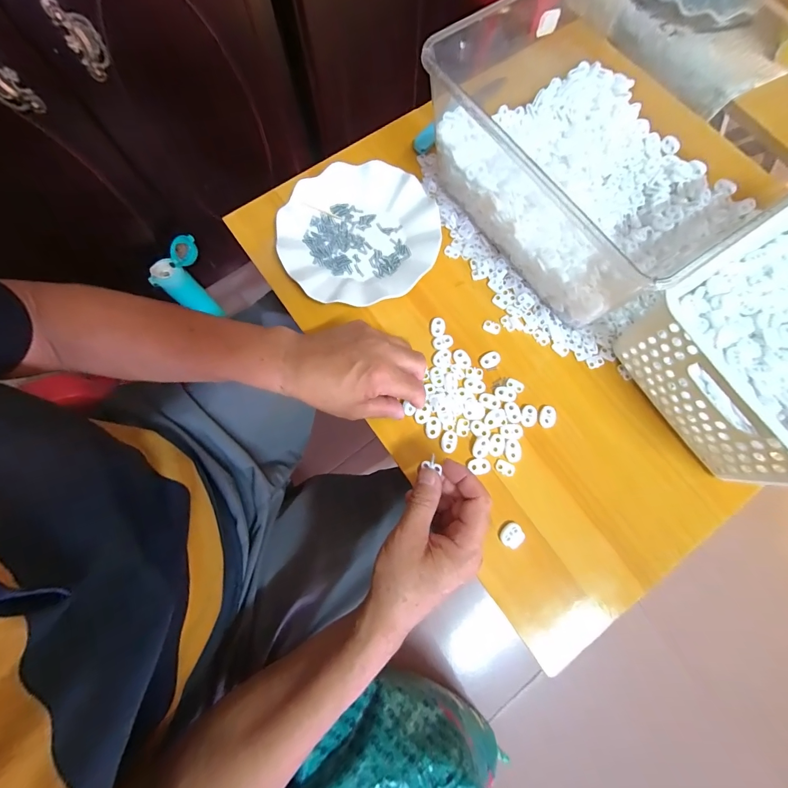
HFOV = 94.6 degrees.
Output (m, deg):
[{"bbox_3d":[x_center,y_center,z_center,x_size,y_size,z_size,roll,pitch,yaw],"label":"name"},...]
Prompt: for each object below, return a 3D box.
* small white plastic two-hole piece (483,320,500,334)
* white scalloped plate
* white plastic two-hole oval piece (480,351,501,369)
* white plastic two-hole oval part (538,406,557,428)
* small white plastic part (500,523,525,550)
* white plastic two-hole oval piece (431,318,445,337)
[{"bbox_3d":[0.110,-0.075,0.408,0.019,0.004,0.014,12,76,3],"label":"small white plastic two-hole piece"},{"bbox_3d":[-0.041,-0.185,0.426,0.179,0.022,0.178,0,75,0],"label":"white scalloped plate"},{"bbox_3d":[0.105,-0.037,0.395,0.022,0.005,0.016,-30,78,-8],"label":"white plastic two-hole oval piece"},{"bbox_3d":[0.160,0.023,0.379,0.017,0.004,0.024,18,76,4],"label":"white plastic two-hole oval part"},{"bbox_3d":[0.114,0.136,0.349,0.021,0.004,0.022,38,78,9],"label":"small white plastic part"},{"bbox_3d":[0.050,-0.074,0.406,0.015,0.004,0.022,9,76,2],"label":"white plastic two-hole oval piece"}]

